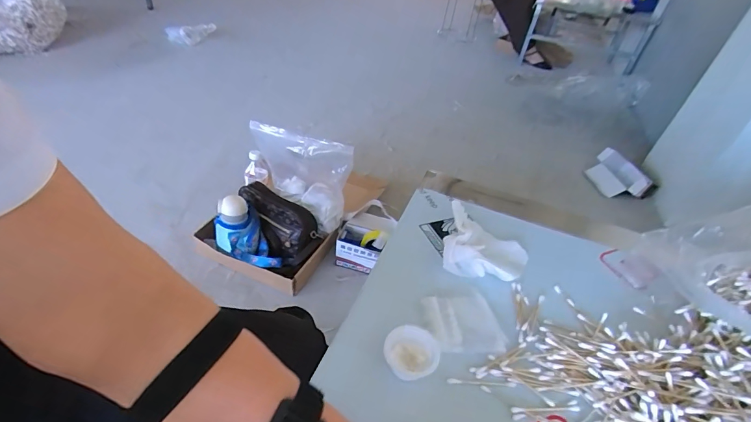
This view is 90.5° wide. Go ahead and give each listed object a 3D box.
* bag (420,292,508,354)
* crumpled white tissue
[{"bbox_3d":[0.101,0.128,0.425,0.081,0.005,0.074,-3,41,-12],"label":"bag"},{"bbox_3d":[0.156,0.048,0.523,0.114,0.034,0.123,16,41,11],"label":"crumpled white tissue"}]

